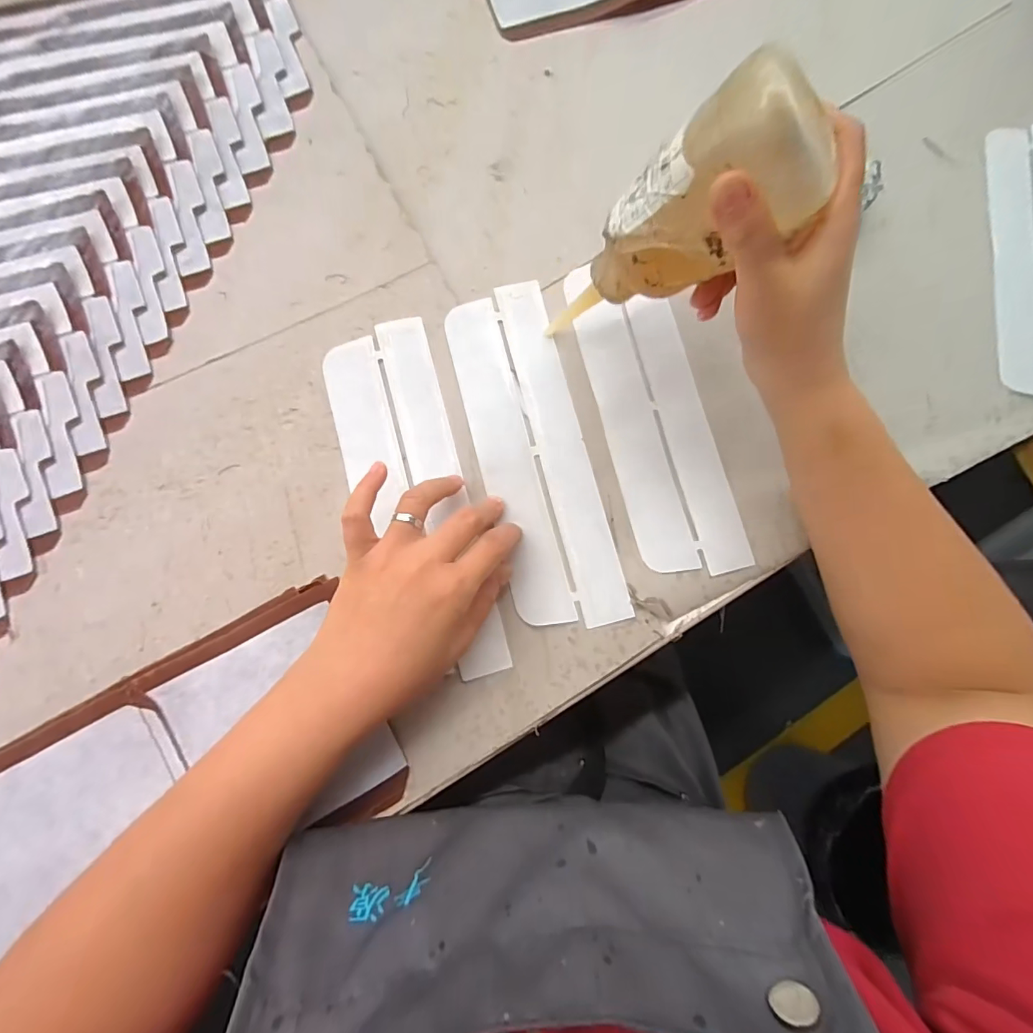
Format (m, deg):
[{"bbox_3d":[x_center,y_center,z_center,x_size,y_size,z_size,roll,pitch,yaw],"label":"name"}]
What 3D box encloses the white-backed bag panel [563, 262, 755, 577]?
[{"bbox_3d":[0.091,-0.065,0.315,0.069,0.004,0.209,-14,82,-4],"label":"white-backed bag panel"}]

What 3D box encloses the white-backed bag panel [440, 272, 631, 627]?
[{"bbox_3d":[0.011,-0.040,0.306,0.068,0.005,0.221,-14,82,-4],"label":"white-backed bag panel"}]

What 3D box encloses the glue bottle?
[{"bbox_3d":[0.076,-0.138,0.241,0.049,0.141,0.053,-15,83,-41],"label":"glue bottle"}]

